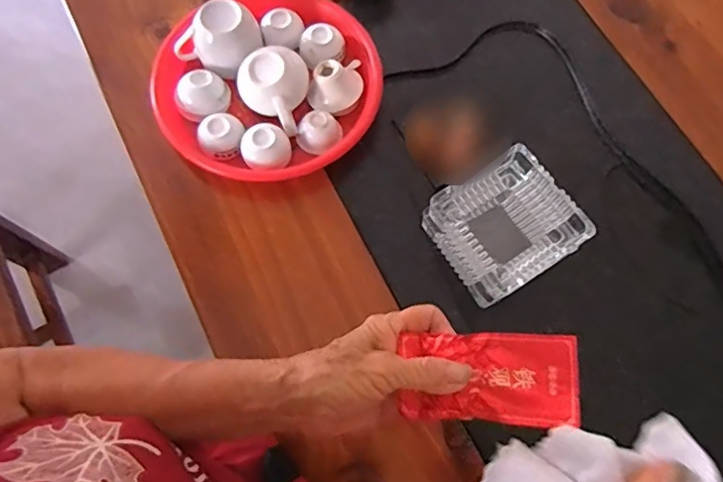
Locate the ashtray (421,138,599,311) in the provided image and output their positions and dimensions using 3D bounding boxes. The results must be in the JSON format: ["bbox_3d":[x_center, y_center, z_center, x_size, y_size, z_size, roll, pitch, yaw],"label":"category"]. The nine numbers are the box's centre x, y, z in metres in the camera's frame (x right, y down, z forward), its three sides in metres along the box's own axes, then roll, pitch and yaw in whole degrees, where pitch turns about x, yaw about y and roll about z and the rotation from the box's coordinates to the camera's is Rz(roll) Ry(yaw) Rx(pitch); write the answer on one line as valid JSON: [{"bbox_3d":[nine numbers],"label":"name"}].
[{"bbox_3d":[0.149,-0.013,0.587,0.126,0.060,0.125,-33,75,-11],"label":"ashtray"}]

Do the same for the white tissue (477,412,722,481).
[{"bbox_3d":[0.126,0.141,0.325,0.138,0.028,0.060,-10,70,13],"label":"white tissue"}]

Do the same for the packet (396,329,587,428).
[{"bbox_3d":[0.081,0.088,0.360,0.109,0.009,0.056,0,79,14],"label":"packet"}]

